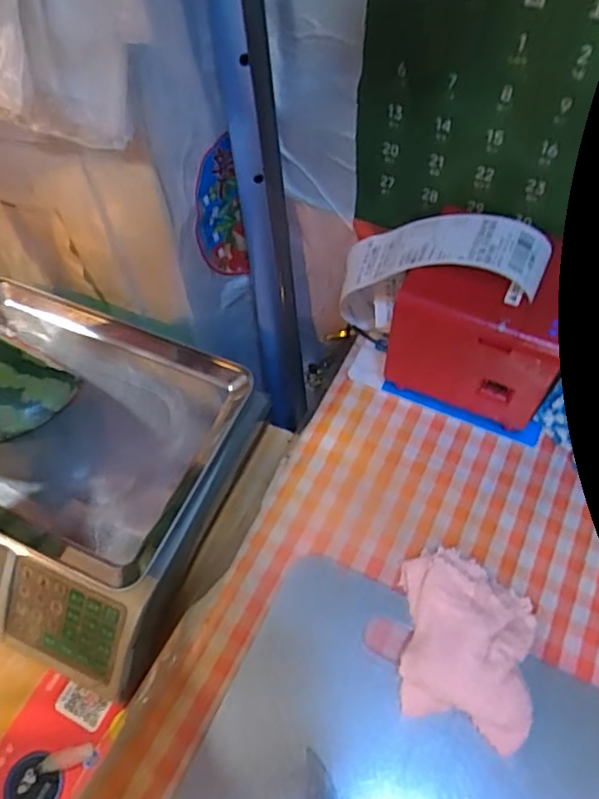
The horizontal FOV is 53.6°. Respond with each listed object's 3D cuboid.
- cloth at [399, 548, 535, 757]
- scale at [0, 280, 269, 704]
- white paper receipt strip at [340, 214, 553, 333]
[{"bbox_3d":[0.109,0.157,0.392,0.089,0.028,0.108,15,59,11],"label":"cloth"},{"bbox_3d":[-0.237,0.070,0.583,0.307,0.114,0.300,19,60,14],"label":"scale"},{"bbox_3d":[0.099,-0.100,0.470,0.182,0.071,0.060,-6,45,49],"label":"white paper receipt strip"}]

